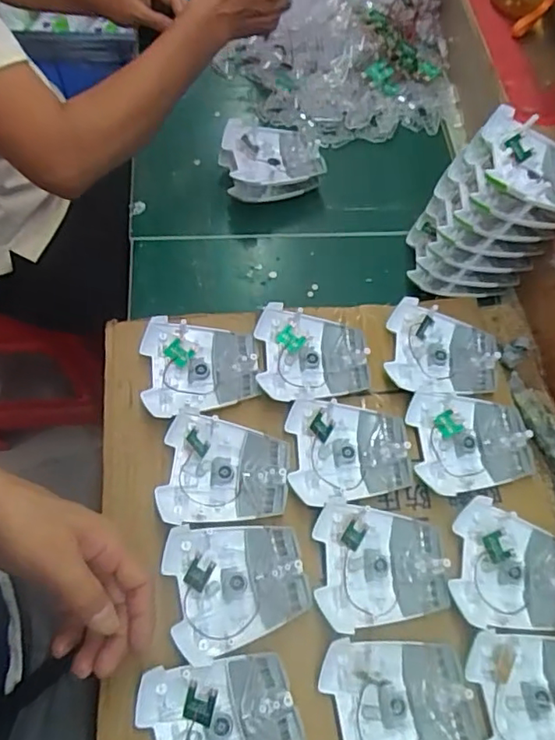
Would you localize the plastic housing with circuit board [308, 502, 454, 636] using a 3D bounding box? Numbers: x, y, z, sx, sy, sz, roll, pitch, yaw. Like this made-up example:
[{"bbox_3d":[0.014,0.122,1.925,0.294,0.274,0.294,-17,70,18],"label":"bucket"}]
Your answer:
[{"bbox_3d":[0.087,0.164,0.462,0.108,0.019,0.093,5,64,-1],"label":"plastic housing with circuit board"}]

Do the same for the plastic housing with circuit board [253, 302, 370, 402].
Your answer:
[{"bbox_3d":[0.034,-0.014,0.541,0.107,0.019,0.095,1,64,-3],"label":"plastic housing with circuit board"}]

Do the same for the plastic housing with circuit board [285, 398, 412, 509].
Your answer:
[{"bbox_3d":[0.065,0.073,0.504,0.108,0.013,0.093,-1,64,-4],"label":"plastic housing with circuit board"}]

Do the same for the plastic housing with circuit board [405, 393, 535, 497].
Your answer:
[{"bbox_3d":[0.179,0.069,0.517,0.109,0.017,0.092,3,64,-2],"label":"plastic housing with circuit board"}]

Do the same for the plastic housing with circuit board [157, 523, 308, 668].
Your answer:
[{"bbox_3d":[-0.032,0.169,0.447,0.108,0.015,0.096,-11,65,-9],"label":"plastic housing with circuit board"}]

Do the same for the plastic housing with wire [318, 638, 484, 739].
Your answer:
[{"bbox_3d":[0.092,0.252,0.416,0.108,0.012,0.096,-7,65,-7],"label":"plastic housing with wire"}]

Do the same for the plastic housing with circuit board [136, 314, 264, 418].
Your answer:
[{"bbox_3d":[-0.073,-0.003,0.531,0.107,0.020,0.094,-2,64,-5],"label":"plastic housing with circuit board"}]

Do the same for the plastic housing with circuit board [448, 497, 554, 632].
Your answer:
[{"bbox_3d":[0.202,0.168,0.466,0.110,0.017,0.096,13,64,3],"label":"plastic housing with circuit board"}]

